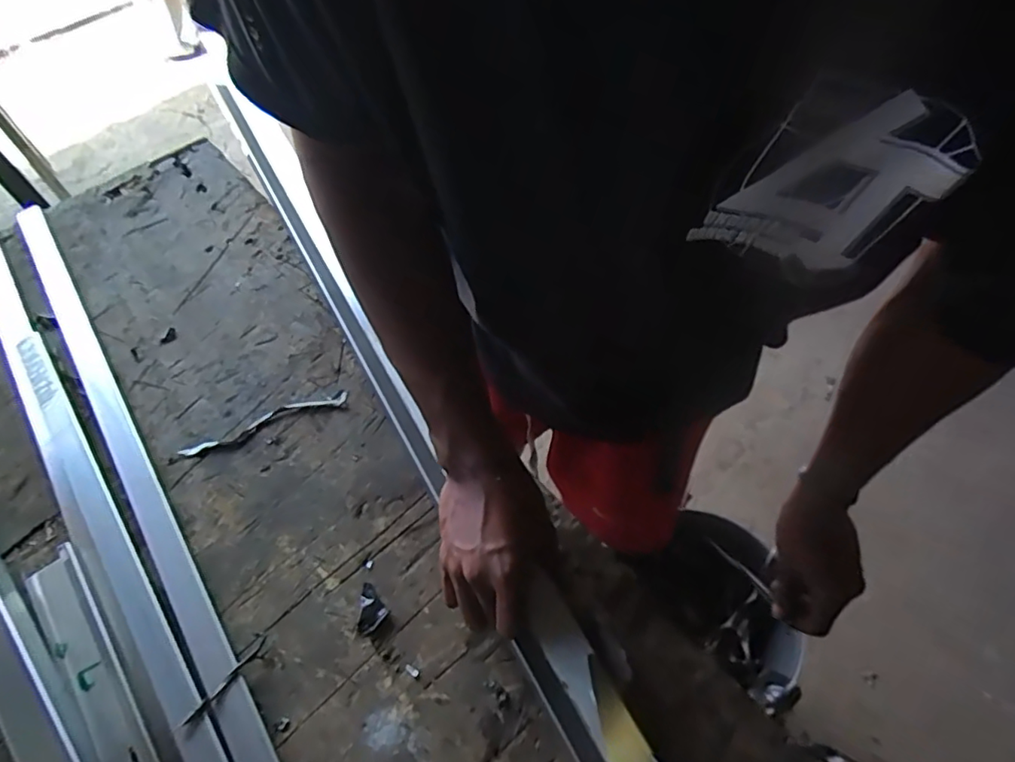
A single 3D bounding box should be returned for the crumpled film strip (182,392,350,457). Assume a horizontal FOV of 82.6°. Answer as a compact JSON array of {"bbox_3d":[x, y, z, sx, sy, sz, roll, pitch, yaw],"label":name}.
[{"bbox_3d":[-0.240,0.041,0.573,0.162,0.004,0.022,-21,60,-9],"label":"crumpled film strip"}]

